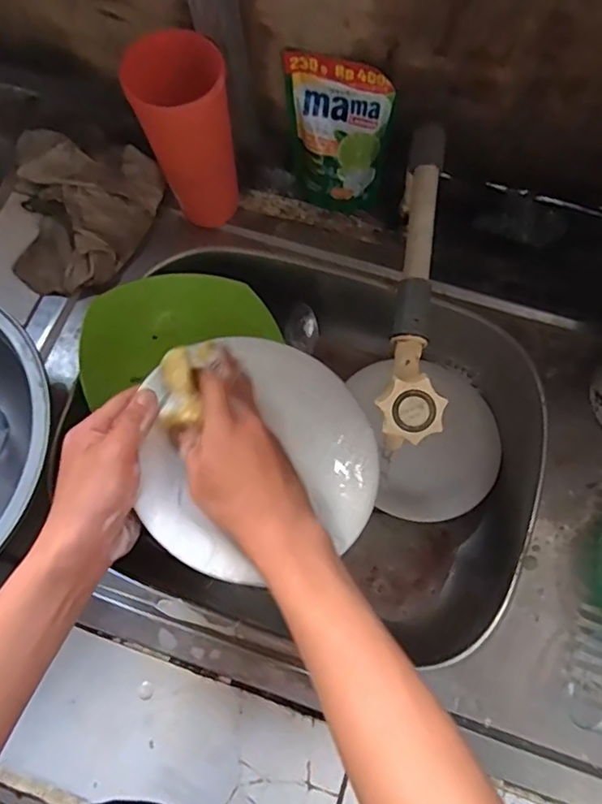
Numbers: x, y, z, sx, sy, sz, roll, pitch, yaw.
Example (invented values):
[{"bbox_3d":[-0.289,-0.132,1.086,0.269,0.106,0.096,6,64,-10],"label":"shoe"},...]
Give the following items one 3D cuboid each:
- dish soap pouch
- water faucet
[{"bbox_3d":[0.033,-0.270,0.597,0.108,0.154,0.048,25,72,8],"label":"dish soap pouch"},{"bbox_3d":[0.095,-0.108,0.476,0.045,0.074,0.299,8,71,2],"label":"water faucet"}]

